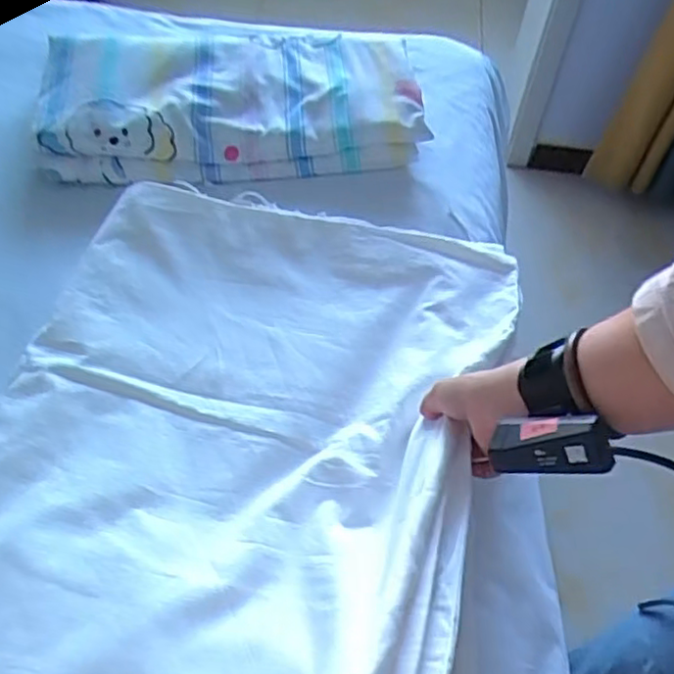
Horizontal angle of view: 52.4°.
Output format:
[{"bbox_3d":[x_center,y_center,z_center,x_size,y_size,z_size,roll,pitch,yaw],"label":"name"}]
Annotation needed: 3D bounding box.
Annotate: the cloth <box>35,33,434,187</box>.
[{"bbox_3d":[-0.135,-0.310,0.887,0.461,0.078,0.251,-6,52,-9],"label":"cloth"}]

